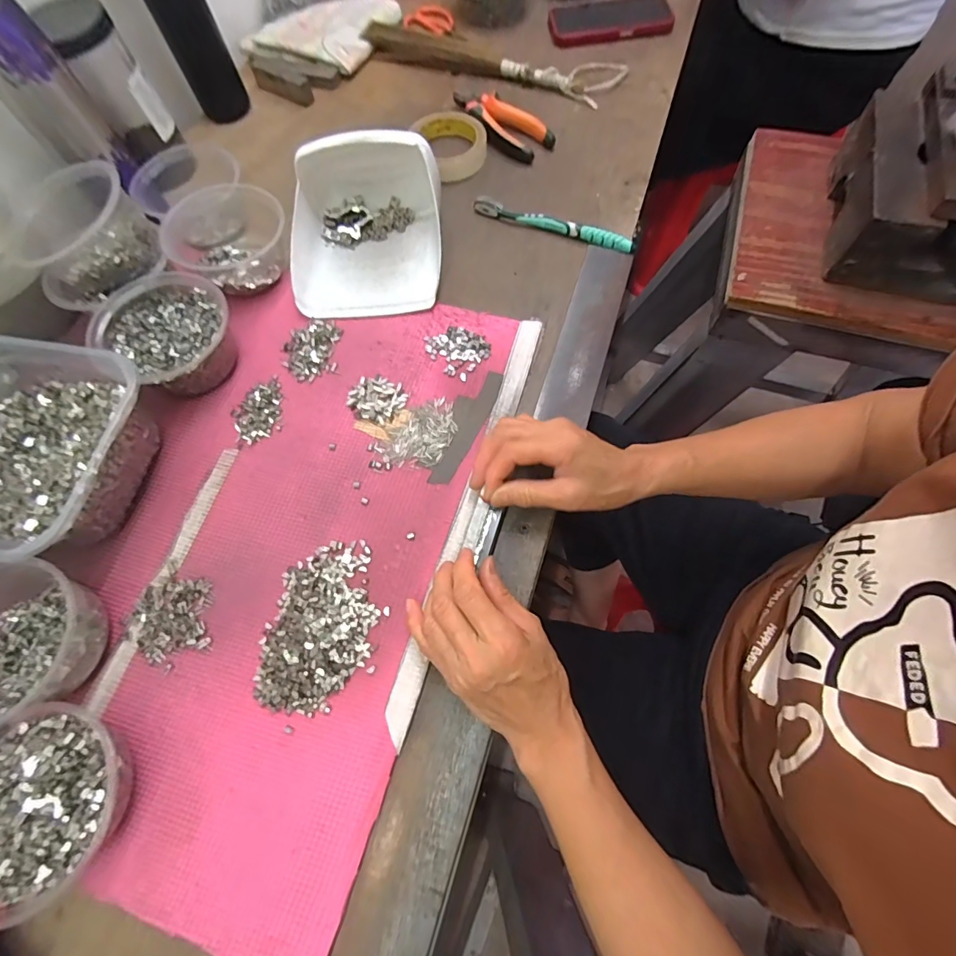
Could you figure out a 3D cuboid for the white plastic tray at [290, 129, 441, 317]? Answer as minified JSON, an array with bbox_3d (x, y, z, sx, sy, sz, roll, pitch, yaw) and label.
[{"bbox_3d":[-0.116,-0.265,0.466,0.150,0.079,0.177,-1,69,1],"label":"white plastic tray"}]

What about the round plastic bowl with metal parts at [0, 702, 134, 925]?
[{"bbox_3d":[-0.292,0.216,0.302,0.117,0.043,0.107,0,69,1],"label":"round plastic bowl with metal parts"}]

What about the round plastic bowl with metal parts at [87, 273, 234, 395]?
[{"bbox_3d":[-0.285,-0.135,0.433,0.112,0.055,0.101,32,73,13],"label":"round plastic bowl with metal parts"}]

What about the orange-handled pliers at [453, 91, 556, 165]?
[{"bbox_3d":[0.026,-0.442,0.570,0.054,0.025,0.145,-43,74,-14],"label":"orange-handled pliers"}]

